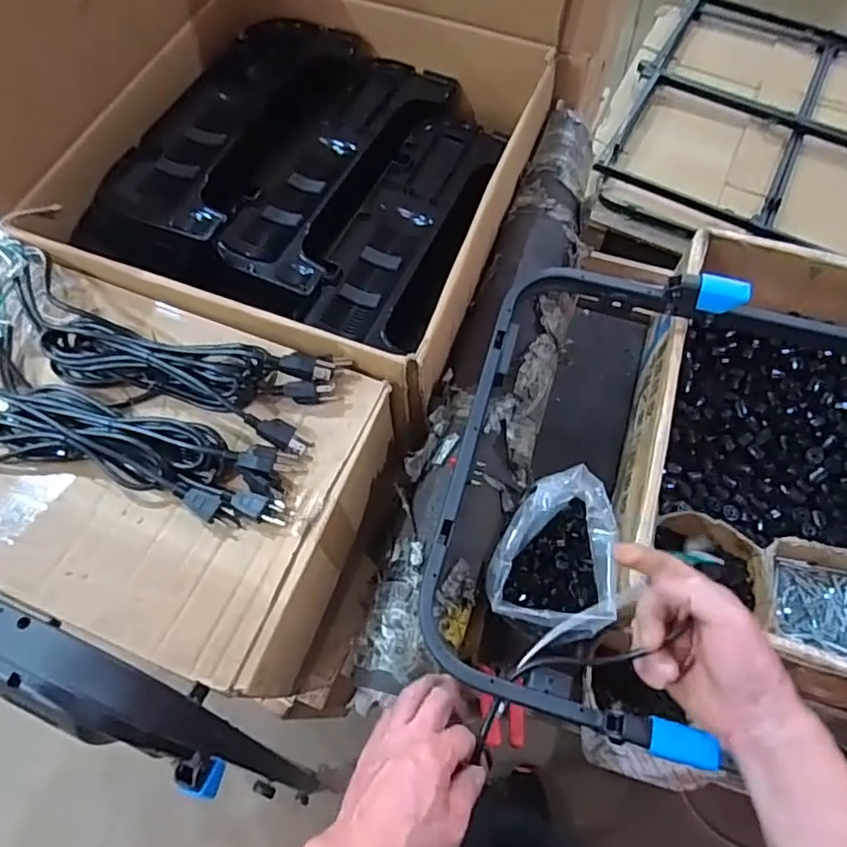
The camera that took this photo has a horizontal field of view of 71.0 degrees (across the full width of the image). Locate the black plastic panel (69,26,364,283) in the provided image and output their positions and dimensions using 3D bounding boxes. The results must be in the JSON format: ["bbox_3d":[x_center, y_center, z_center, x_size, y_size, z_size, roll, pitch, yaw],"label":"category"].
[{"bbox_3d":[-0.287,-0.423,0.836,0.211,0.056,0.525,16,66,9],"label":"black plastic panel"}]

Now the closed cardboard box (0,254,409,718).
[{"bbox_3d":[-0.325,0.067,0.730,0.545,0.267,0.348,23,67,12],"label":"closed cardboard box"}]

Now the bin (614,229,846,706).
[{"bbox_3d":[0.459,0.032,0.756,0.359,0.164,0.549,18,67,10],"label":"bin"}]

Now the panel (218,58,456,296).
[{"bbox_3d":[-0.122,-0.382,0.859,0.159,0.041,0.485,22,67,11],"label":"panel"}]

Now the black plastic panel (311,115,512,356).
[{"bbox_3d":[-0.014,-0.299,0.851,0.145,0.028,0.436,19,67,10],"label":"black plastic panel"}]

